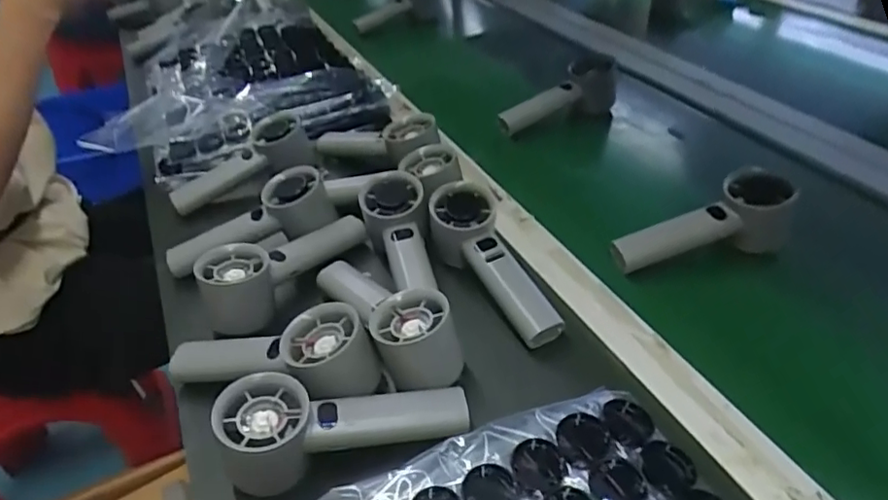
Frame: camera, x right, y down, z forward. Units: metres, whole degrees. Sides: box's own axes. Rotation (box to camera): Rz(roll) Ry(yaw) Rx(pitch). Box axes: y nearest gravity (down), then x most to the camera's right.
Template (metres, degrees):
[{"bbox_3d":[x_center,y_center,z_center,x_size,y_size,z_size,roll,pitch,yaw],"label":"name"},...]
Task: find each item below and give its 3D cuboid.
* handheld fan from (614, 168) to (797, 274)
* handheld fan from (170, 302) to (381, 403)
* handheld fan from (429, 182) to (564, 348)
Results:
[{"bbox_3d":[0.224,-0.029,0.507,0.153,0.063,0.045,-8,39,-6],"label":"handheld fan"},{"bbox_3d":[-0.128,0.084,0.428,0.162,0.058,0.061,-6,37,20],"label":"handheld fan"},{"bbox_3d":[0.035,0.009,0.481,0.062,0.055,0.159,-14,40,-13],"label":"handheld fan"}]

